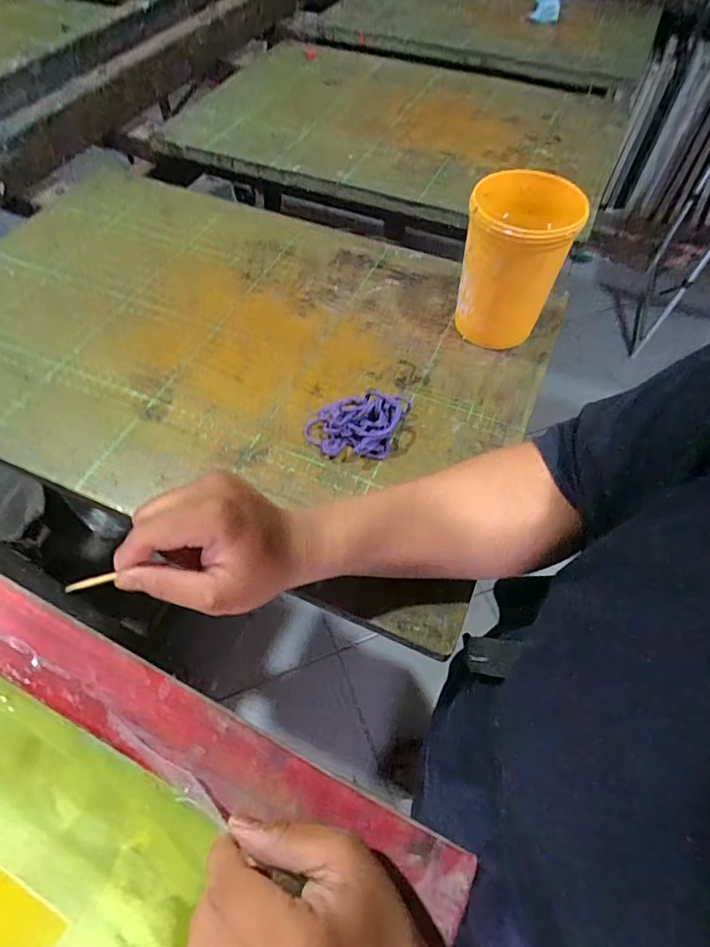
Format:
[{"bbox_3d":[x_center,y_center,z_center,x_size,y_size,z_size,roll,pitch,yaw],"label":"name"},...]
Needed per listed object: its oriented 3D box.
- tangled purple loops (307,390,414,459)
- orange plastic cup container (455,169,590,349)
[{"bbox_3d":[0.001,-0.043,0.404,0.074,0.030,0.059,12,59,8],"label":"tangled purple loops"},{"bbox_3d":[0.135,-0.184,0.436,0.081,0.120,0.089,6,58,5],"label":"orange plastic cup container"}]

